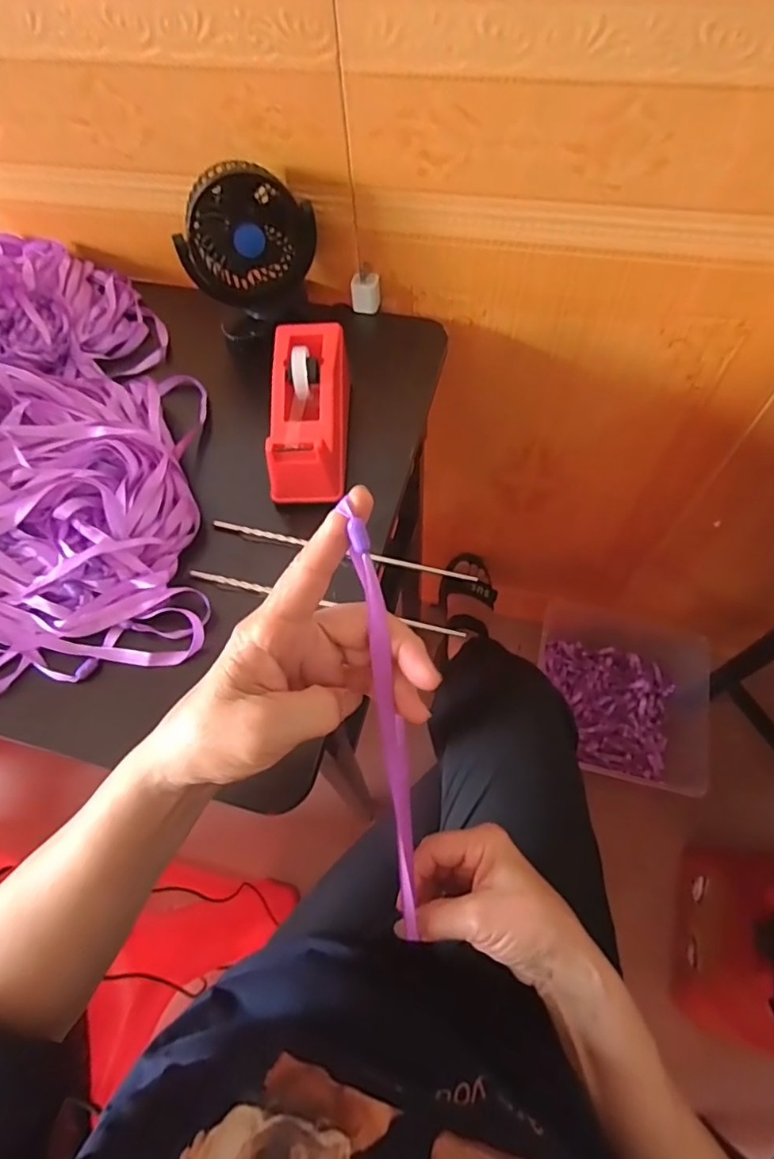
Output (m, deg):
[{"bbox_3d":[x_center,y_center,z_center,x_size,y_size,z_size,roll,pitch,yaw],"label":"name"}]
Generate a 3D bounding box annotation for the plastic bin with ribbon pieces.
[{"bbox_3d":[0.437,0.215,1.058,0.302,0.124,0.303,14,64,11],"label":"plastic bin with ribbon pieces"}]

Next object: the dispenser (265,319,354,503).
[{"bbox_3d":[-0.066,-0.141,0.473,0.062,0.071,0.159,-1,62,3],"label":"dispenser"}]

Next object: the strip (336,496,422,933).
[{"bbox_3d":[0.002,0.091,0.303,0.012,0.246,0.017,-8,25,-2],"label":"strip"}]

